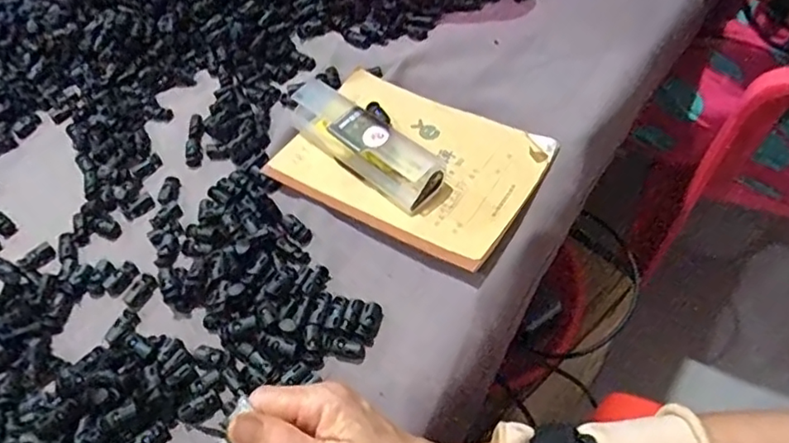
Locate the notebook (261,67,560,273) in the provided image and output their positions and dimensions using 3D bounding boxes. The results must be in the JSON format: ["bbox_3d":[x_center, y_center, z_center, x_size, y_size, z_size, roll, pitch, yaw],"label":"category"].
[{"bbox_3d":[0.011,-0.054,0.488,0.207,0.016,0.141,27,60,23],"label":"notebook"}]

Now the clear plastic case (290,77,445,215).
[{"bbox_3d":[-0.028,-0.069,0.488,0.042,0.035,0.157,-40,59,-22],"label":"clear plastic case"}]

